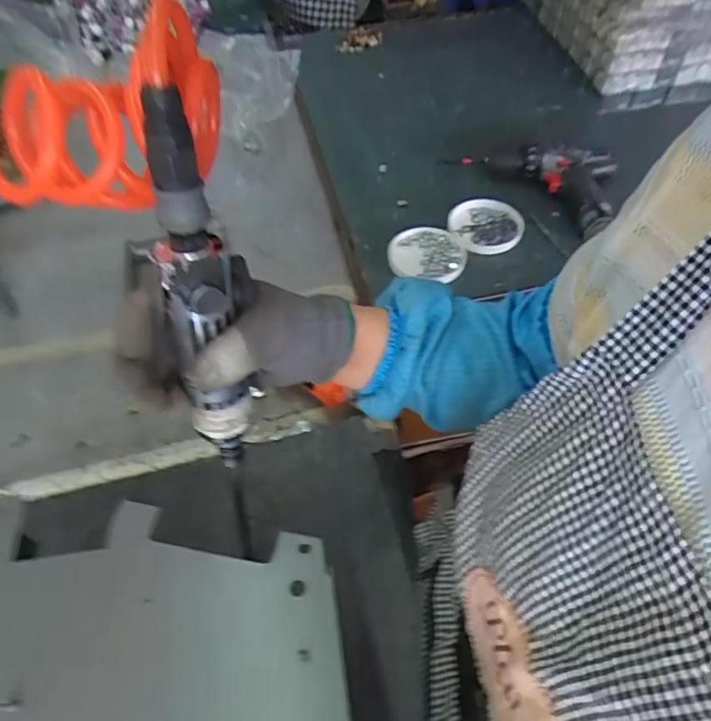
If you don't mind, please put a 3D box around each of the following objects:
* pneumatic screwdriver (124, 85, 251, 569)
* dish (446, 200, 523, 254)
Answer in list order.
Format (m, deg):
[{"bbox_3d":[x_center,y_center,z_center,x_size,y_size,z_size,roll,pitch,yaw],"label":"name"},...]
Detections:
[{"bbox_3d":[-0.087,-0.030,0.319,0.039,0.233,0.044,5,36,6],"label":"pneumatic screwdriver"},{"bbox_3d":[0.191,-0.198,0.808,0.104,0.026,0.121,-5,55,-1],"label":"dish"}]

